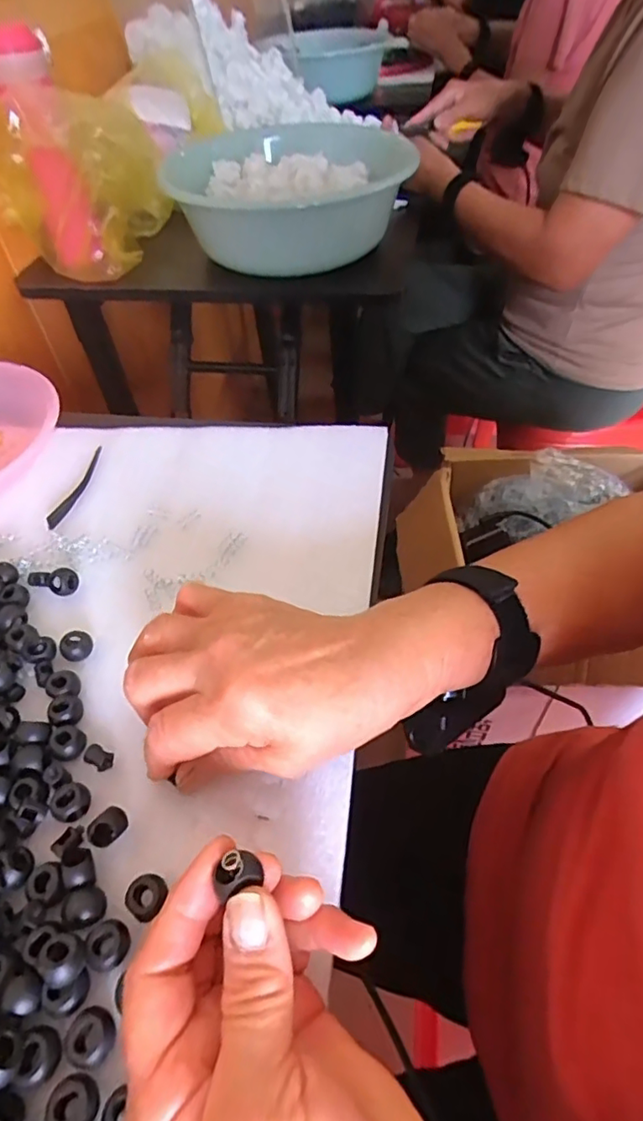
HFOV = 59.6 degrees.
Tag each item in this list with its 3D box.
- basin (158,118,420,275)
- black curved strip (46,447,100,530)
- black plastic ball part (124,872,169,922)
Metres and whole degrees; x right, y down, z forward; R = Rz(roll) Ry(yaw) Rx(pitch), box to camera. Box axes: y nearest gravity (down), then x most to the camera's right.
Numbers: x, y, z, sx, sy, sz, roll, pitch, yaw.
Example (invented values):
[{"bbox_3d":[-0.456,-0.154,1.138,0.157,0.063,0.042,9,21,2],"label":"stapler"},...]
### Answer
[{"bbox_3d":[-0.030,-0.442,0.682,0.264,0.105,0.268,-2,50,2],"label":"basin"},{"bbox_3d":[-0.187,-0.056,0.431,0.011,0.007,0.088,8,51,10],"label":"black curved strip"},{"bbox_3d":[-0.077,0.148,0.246,0.014,0.017,0.017,16,52,16],"label":"black plastic ball part"}]

